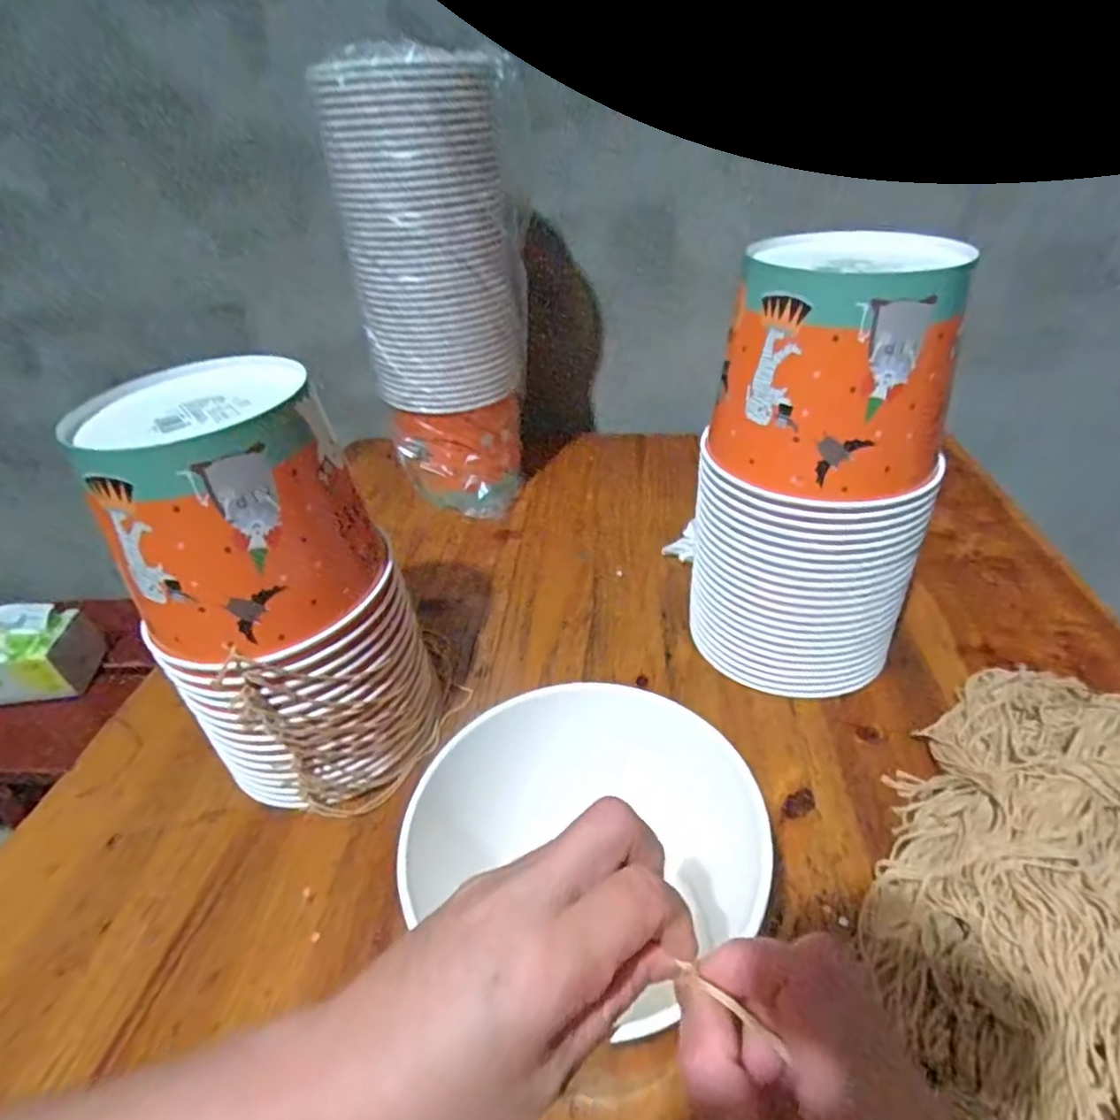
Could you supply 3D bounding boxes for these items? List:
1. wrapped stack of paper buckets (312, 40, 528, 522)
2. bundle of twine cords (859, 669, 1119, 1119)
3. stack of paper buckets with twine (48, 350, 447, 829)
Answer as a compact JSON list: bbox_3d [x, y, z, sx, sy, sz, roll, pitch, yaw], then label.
[{"bbox_3d":[-0.118,-0.258,0.662,0.119,0.418,0.148,24,46,35],"label":"wrapped stack of paper buckets"},{"bbox_3d":[0.279,0.176,0.349,0.283,0.055,0.196,-29,42,-27],"label":"bundle of twine cords"},{"bbox_3d":[-0.190,0.026,0.432,0.155,0.277,0.137,-29,42,-27],"label":"stack of paper buckets with twine"}]

